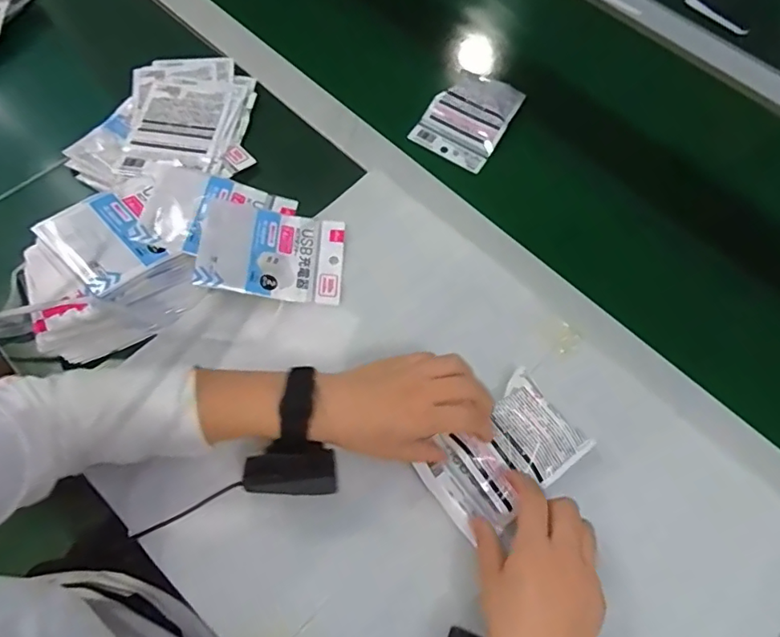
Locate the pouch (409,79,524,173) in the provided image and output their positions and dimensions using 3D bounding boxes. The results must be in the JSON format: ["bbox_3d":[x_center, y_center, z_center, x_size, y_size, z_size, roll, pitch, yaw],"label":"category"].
[{"bbox_3d":[0.097,-0.249,0.651,0.094,0.031,0.121,29,67,11],"label":"pouch"}]

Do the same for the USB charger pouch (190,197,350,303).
[{"bbox_3d":[-0.116,-0.069,0.533,0.136,0.030,0.100,3,65,-1],"label":"USB charger pouch"}]

